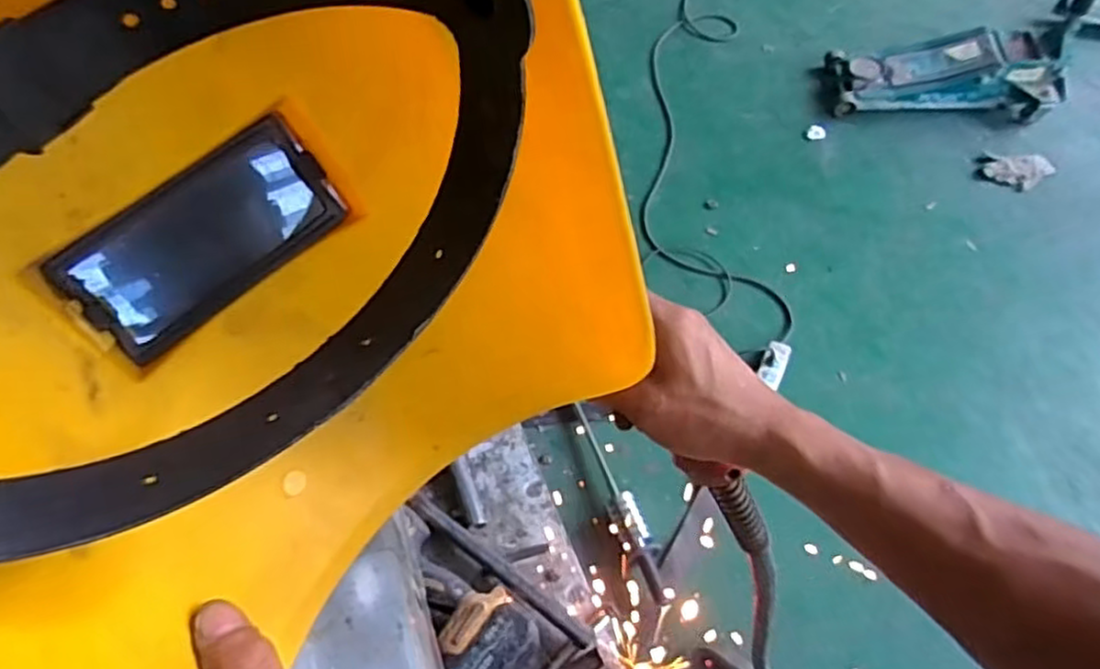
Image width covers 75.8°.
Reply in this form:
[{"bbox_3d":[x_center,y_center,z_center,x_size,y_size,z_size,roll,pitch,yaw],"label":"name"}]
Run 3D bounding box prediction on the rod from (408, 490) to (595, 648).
[{"bbox_3d":[-0.065,0.284,0.867,0.285,0.024,0.027,33,64,24],"label":"rod"}]

